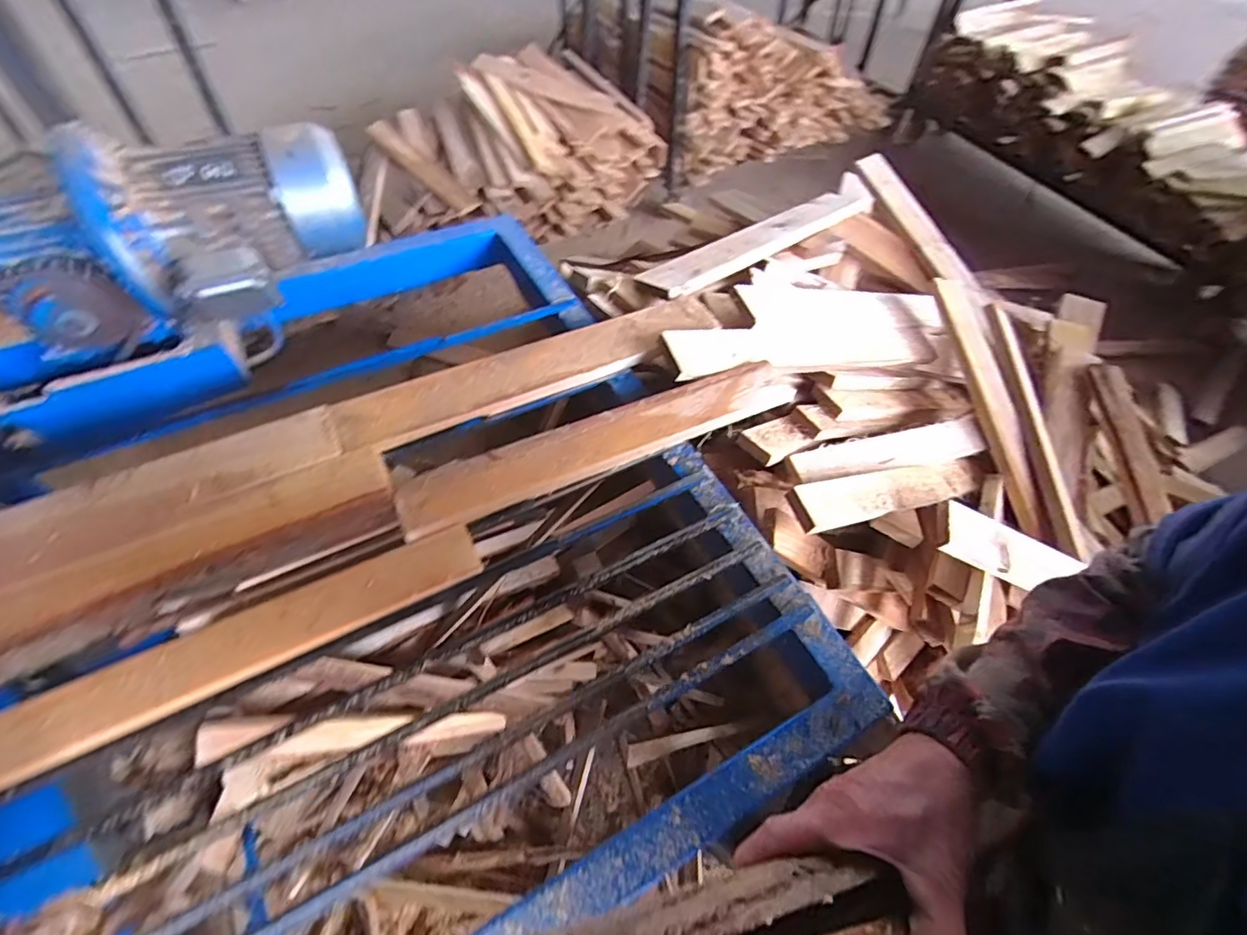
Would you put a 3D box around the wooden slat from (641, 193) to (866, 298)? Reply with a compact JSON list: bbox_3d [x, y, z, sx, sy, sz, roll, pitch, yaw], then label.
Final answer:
[{"bbox_3d":[0.230,-0.384,0.912,0.514,0.031,0.071,-29,62,-21],"label":"wooden slat"}]

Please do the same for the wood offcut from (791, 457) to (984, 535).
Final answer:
[{"bbox_3d":[0.367,0.028,0.728,0.389,0.025,0.061,-8,55,-30],"label":"wood offcut"}]

